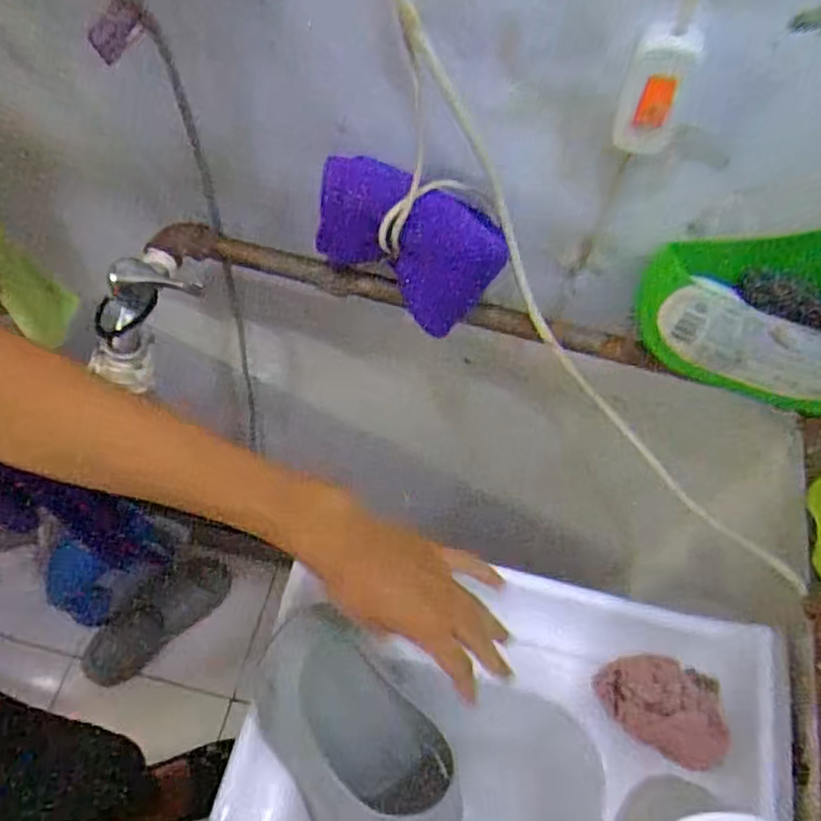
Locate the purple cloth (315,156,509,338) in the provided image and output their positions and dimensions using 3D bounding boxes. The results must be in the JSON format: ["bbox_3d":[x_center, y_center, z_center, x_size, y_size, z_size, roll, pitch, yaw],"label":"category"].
[{"bbox_3d":[-0.003,-0.113,0.490,0.133,0.119,0.036,14,61,5],"label":"purple cloth"}]

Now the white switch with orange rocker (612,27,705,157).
[{"bbox_3d":[0.137,-0.177,0.381,0.034,0.074,0.016,20,61,8],"label":"white switch with orange rocker"}]

